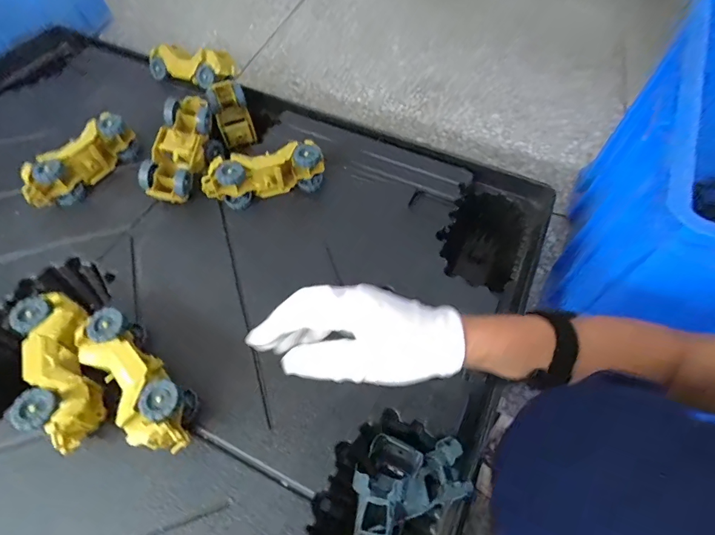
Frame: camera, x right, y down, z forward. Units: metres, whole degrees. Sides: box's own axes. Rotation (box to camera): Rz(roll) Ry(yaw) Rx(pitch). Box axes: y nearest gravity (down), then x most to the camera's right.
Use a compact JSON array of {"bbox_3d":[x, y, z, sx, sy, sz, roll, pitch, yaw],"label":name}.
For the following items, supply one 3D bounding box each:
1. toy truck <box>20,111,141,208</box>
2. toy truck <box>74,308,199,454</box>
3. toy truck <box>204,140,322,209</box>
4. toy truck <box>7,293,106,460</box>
[{"bbox_3d":[-0.424,-0.166,0.600,0.066,0.072,0.181,34,64,17],"label":"toy truck"},{"bbox_3d":[-0.238,0.127,0.432,0.173,0.061,0.062,40,66,20],"label":"toy truck"},{"bbox_3d":[-0.139,-0.139,0.594,0.182,0.058,0.059,-18,61,-13],"label":"toy truck"},{"bbox_3d":[-0.325,0.112,0.435,0.064,0.062,0.174,-22,62,-14],"label":"toy truck"}]

